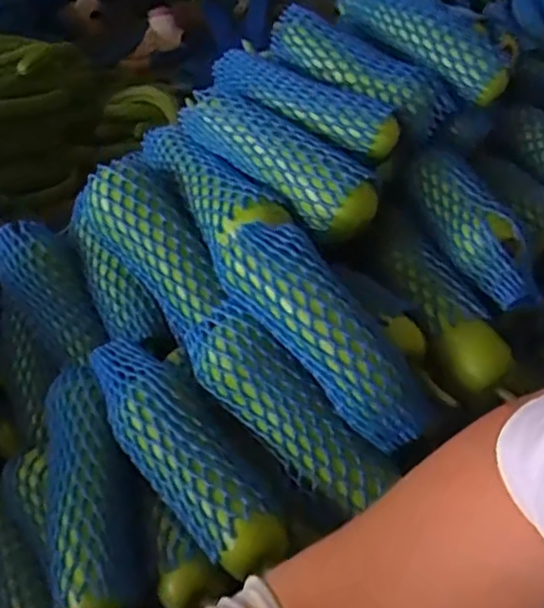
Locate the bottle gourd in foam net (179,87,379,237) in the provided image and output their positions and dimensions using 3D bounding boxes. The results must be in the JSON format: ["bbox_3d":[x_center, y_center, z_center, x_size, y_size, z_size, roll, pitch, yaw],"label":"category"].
[{"bbox_3d":[0.002,-0.154,0.656,0.068,0.071,0.242,-34,50,-31],"label":"bottle gourd in foam net"}]

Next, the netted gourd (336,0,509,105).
[{"bbox_3d":[0.160,-0.320,0.731,0.055,0.057,0.252,-29,61,-27],"label":"netted gourd"}]

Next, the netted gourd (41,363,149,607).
[{"bbox_3d":[-0.163,0.162,0.564,0.079,0.066,0.222,-14,55,-13],"label":"netted gourd"}]

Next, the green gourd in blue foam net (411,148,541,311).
[{"bbox_3d":[0.200,-0.086,0.641,0.070,0.050,0.203,-15,58,-14],"label":"green gourd in blue foam net"}]

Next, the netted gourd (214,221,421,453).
[{"bbox_3d":[0.046,0.021,0.544,0.068,0.059,0.226,-34,79,-31],"label":"netted gourd"}]

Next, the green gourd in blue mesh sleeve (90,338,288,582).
[{"bbox_3d":[-0.081,0.120,0.556,0.079,0.059,0.253,-29,48,-27],"label":"green gourd in blue mesh sleeve"}]

